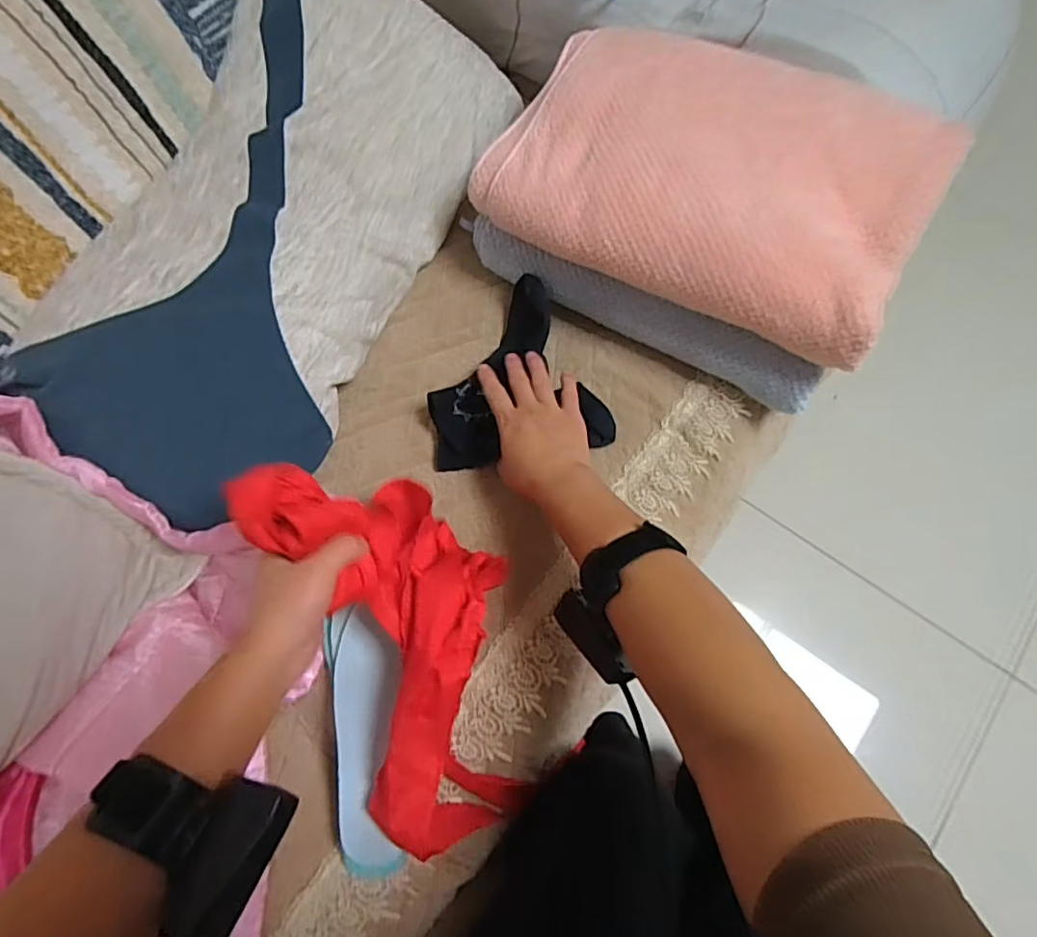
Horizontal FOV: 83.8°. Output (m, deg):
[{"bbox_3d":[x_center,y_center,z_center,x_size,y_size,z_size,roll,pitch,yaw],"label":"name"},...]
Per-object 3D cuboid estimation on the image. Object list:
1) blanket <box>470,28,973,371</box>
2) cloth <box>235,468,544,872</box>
[{"bbox_3d":[0.153,-0.246,0.484,0.361,0.077,0.204,28,73,12],"label":"blanket"},{"bbox_3d":[-0.069,0.125,0.398,0.131,0.193,0.257,-18,70,-5],"label":"cloth"}]

